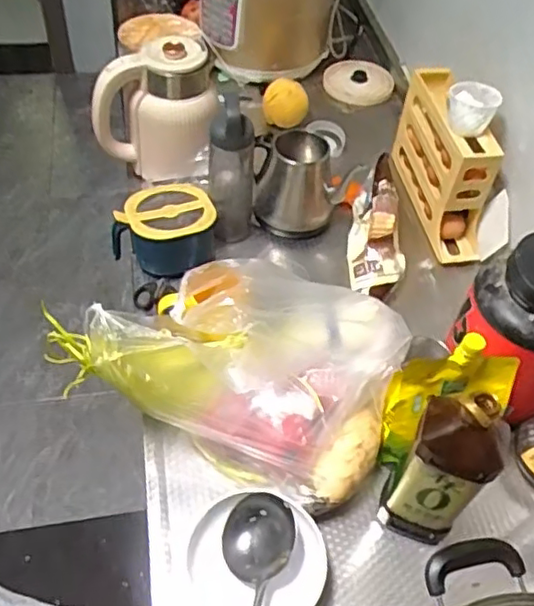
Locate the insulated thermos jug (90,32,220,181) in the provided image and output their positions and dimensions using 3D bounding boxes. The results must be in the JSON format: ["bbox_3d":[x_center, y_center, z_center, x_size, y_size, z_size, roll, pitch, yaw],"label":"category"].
[{"bbox_3d":[-0.182,-0.297,1.043,0.199,0.198,0.161,-7,52,-10],"label":"insulated thermos jug"}]

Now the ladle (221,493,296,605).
[{"bbox_3d":[-0.031,0.368,0.586,0.074,0.079,0.412,9,36,2],"label":"ladle"}]

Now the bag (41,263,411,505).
[{"bbox_3d":[-0.032,0.058,0.807,0.389,0.141,0.274,20,52,11],"label":"bag"}]

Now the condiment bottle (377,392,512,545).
[{"bbox_3d":[0.185,0.173,0.672,0.088,0.260,0.060,29,54,17],"label":"condiment bottle"}]

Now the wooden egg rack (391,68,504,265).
[{"bbox_3d":[0.292,-0.228,1.077,0.091,0.195,0.284,-6,52,-10],"label":"wooden egg rack"}]

